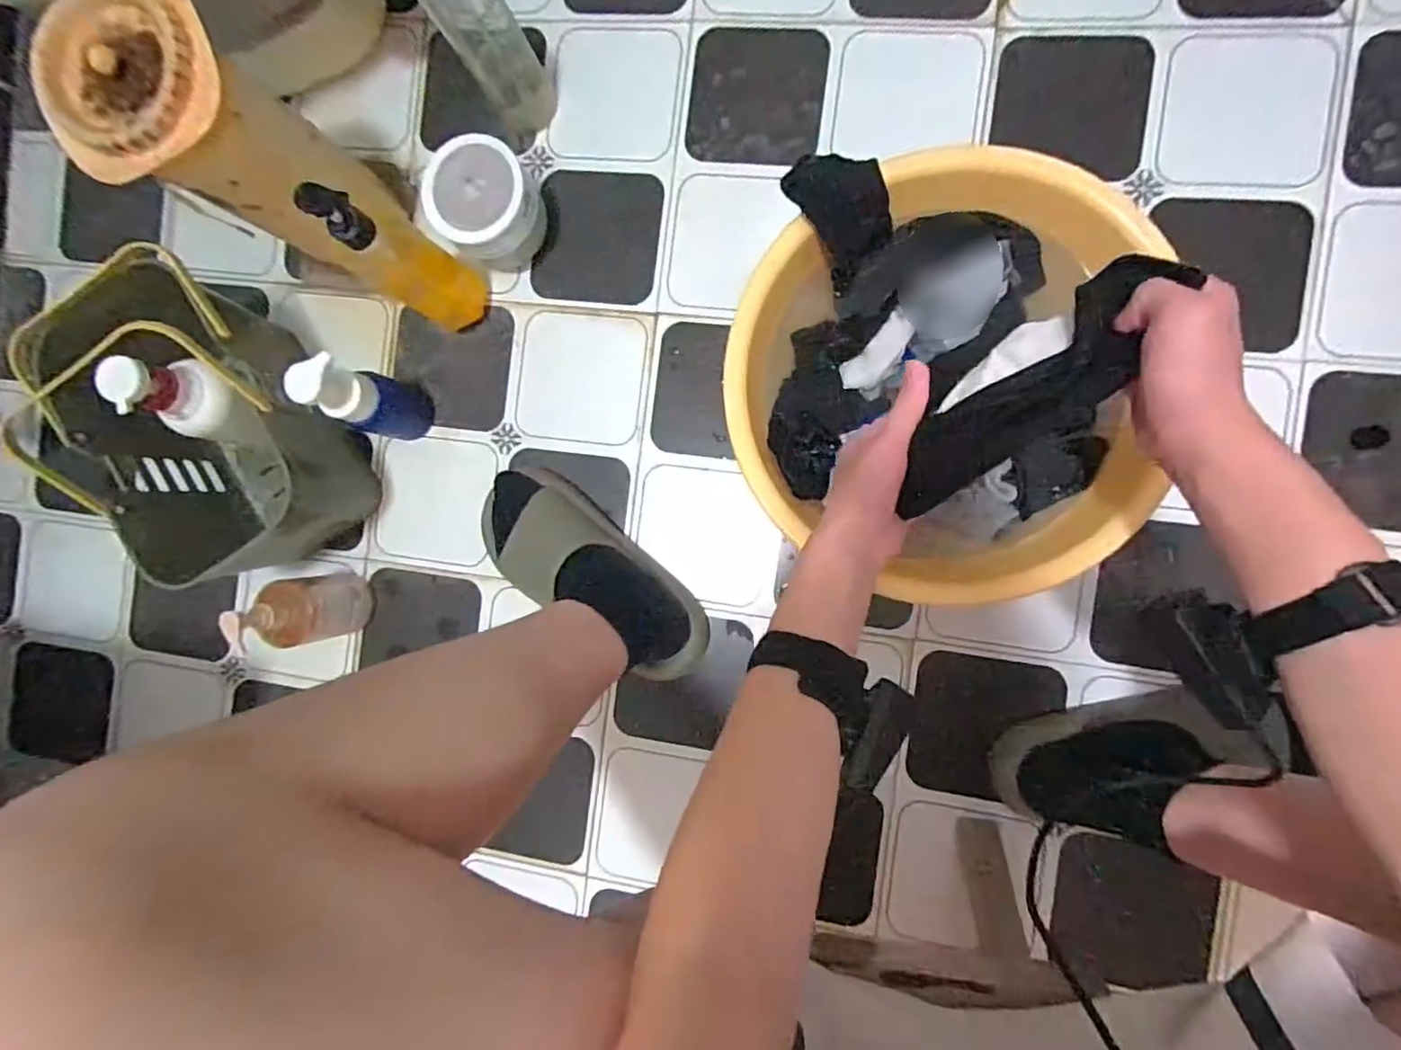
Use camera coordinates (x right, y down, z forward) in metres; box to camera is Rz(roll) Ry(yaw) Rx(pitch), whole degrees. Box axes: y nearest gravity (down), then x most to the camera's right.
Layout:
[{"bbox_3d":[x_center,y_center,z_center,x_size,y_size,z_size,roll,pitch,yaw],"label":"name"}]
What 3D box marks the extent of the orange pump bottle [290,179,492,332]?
[{"bbox_3d":[-0.272,-0.239,0.580,0.068,0.216,0.056,-19,88,9],"label":"orange pump bottle"}]

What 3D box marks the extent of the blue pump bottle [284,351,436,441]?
[{"bbox_3d":[-0.327,-0.122,0.610,0.049,0.158,0.061,15,93,8],"label":"blue pump bottle"}]

